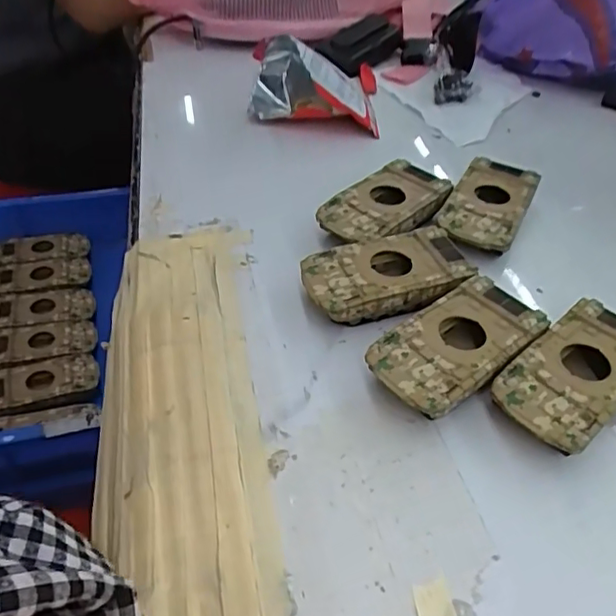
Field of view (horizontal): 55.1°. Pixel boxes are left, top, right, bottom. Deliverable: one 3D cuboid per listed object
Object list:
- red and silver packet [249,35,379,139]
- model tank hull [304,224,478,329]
[{"bbox_3d":[0.007,-0.196,0.518,0.109,0.067,0.076,2,42,-1],"label":"red and silver packet"},{"bbox_3d":[0.047,-0.015,0.351,0.095,0.028,0.055,-15,46,-19],"label":"model tank hull"}]

